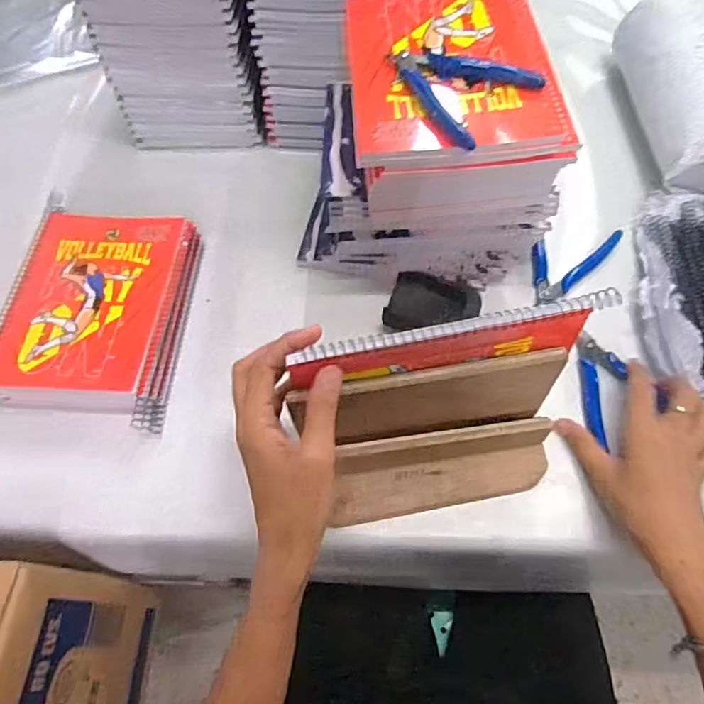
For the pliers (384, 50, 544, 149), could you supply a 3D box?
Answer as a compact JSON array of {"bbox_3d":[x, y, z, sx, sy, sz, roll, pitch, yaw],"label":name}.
[{"bbox_3d":[0.077,-0.210,0.409,0.088,0.010,0.113,-41,68,-17],"label":"pliers"}]

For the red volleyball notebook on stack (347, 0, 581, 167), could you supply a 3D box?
[{"bbox_3d":[0.082,-0.236,0.431,0.163,0.015,0.206,-3,63,1],"label":"red volleyball notebook on stack"}]

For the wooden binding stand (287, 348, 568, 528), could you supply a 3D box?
[{"bbox_3d":[0.063,0.070,0.396,0.192,0.115,0.073,-10,63,-2],"label":"wooden binding stand"}]

